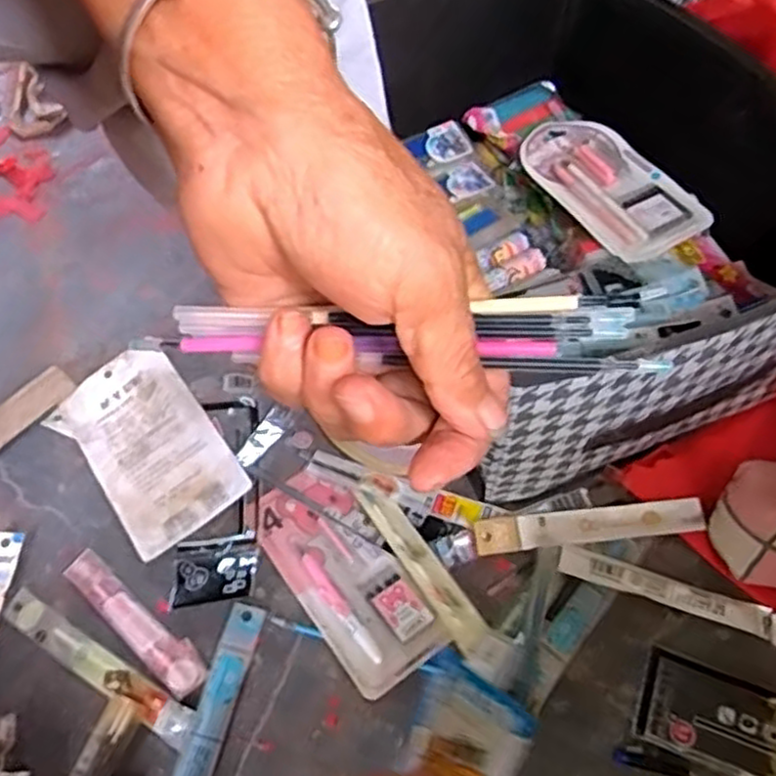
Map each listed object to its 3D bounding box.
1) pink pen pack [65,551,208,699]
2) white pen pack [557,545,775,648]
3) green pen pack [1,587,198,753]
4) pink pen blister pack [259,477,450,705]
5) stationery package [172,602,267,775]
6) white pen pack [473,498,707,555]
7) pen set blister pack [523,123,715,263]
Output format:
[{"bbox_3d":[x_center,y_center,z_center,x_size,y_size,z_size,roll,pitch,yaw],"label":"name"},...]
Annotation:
[{"bbox_3d":[-0.183,0.167,0.517,0.135,0.005,0.028,35,63,21],"label":"pink pen pack"},{"bbox_3d":[0.208,0.149,0.524,0.166,0.008,0.023,16,58,12],"label":"white pen pack"},{"bbox_3d":[-0.204,0.194,0.503,0.168,0.008,0.024,26,61,17],"label":"green pen pack"},{"bbox_3d":[-0.033,0.135,0.535,0.077,0.009,0.173,-32,61,-19],"label":"pink pen blister pack"},{"bbox_3d":[-0.120,0.227,0.473,0.024,0.011,0.172,10,57,8],"label":"stationery package"},{"bbox_3d":[0.154,0.105,0.551,0.174,0.010,0.026,-5,56,-3],"label":"white pen pack"},{"bbox_3d":[0.201,-0.192,0.670,0.111,0.013,0.181,-30,64,-13],"label":"pen set blister pack"}]

